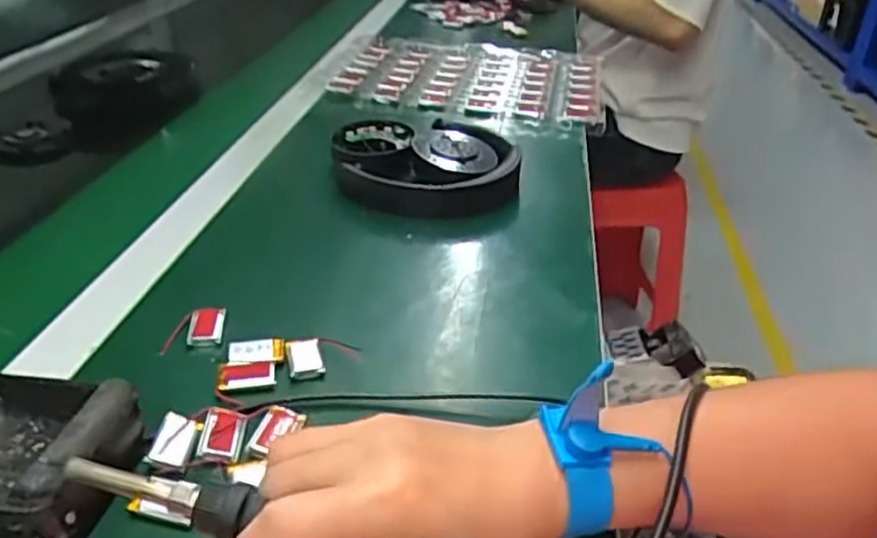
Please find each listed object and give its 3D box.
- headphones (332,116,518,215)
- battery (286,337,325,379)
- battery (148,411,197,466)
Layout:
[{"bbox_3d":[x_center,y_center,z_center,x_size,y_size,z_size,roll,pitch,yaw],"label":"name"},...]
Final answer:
[{"bbox_3d":[-0.010,-0.098,0.650,0.162,0.034,0.158,-1,33,-4],"label":"headphones"},{"bbox_3d":[-0.077,0.051,0.412,0.019,0.005,0.027,-7,34,-13],"label":"battery"},{"bbox_3d":[-0.131,0.084,0.350,0.018,0.007,0.030,0,33,-2],"label":"battery"}]

